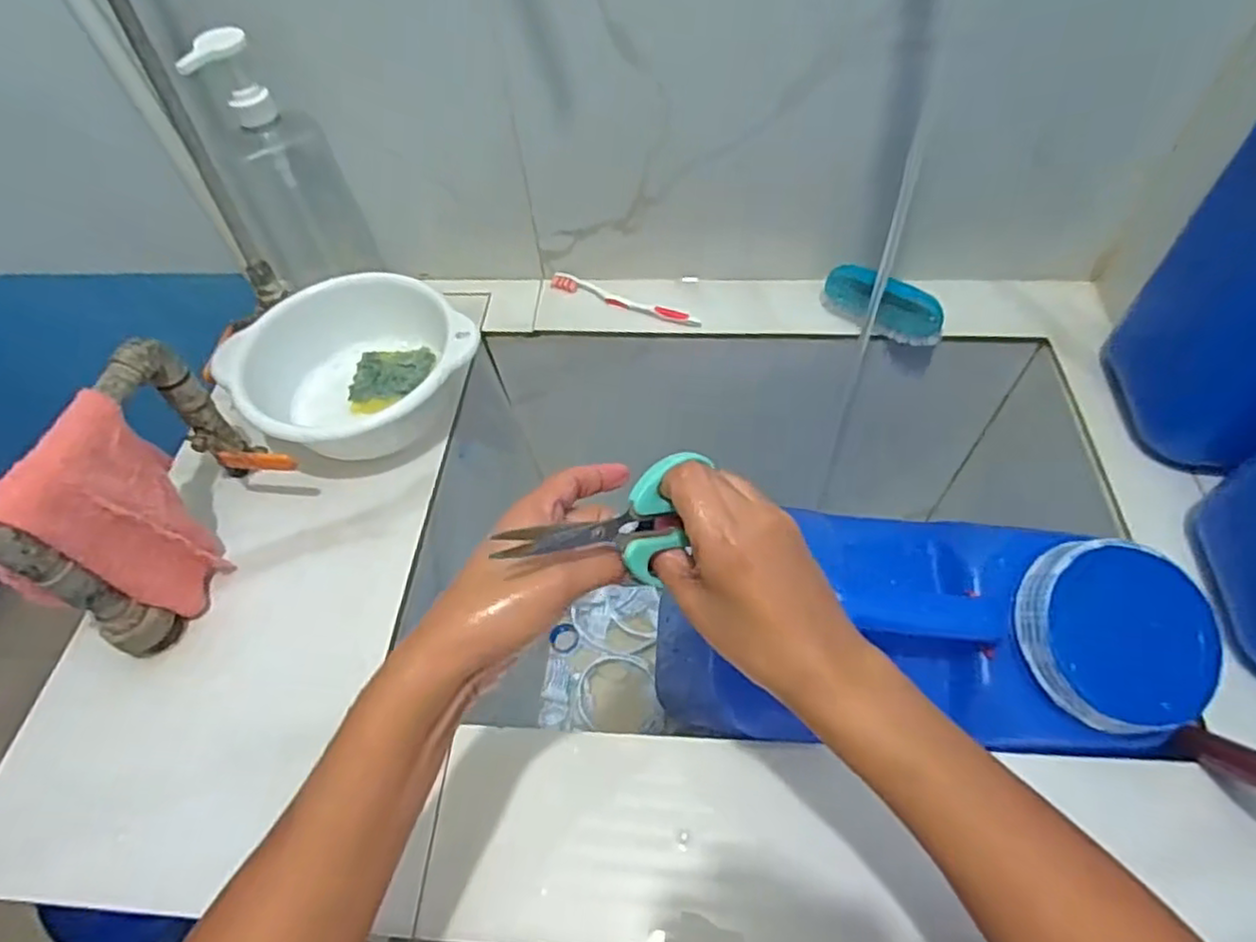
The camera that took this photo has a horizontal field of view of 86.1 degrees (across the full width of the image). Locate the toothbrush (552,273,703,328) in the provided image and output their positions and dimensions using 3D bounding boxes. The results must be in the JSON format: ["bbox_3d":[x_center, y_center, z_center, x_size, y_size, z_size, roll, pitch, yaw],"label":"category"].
[{"bbox_3d":[-0.006,-0.185,0.731,0.177,0.008,0.021,23,60,19],"label":"toothbrush"}]

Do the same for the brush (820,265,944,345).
[{"bbox_3d":[0.256,-0.167,0.680,0.123,0.039,0.044,28,61,22],"label":"brush"}]

